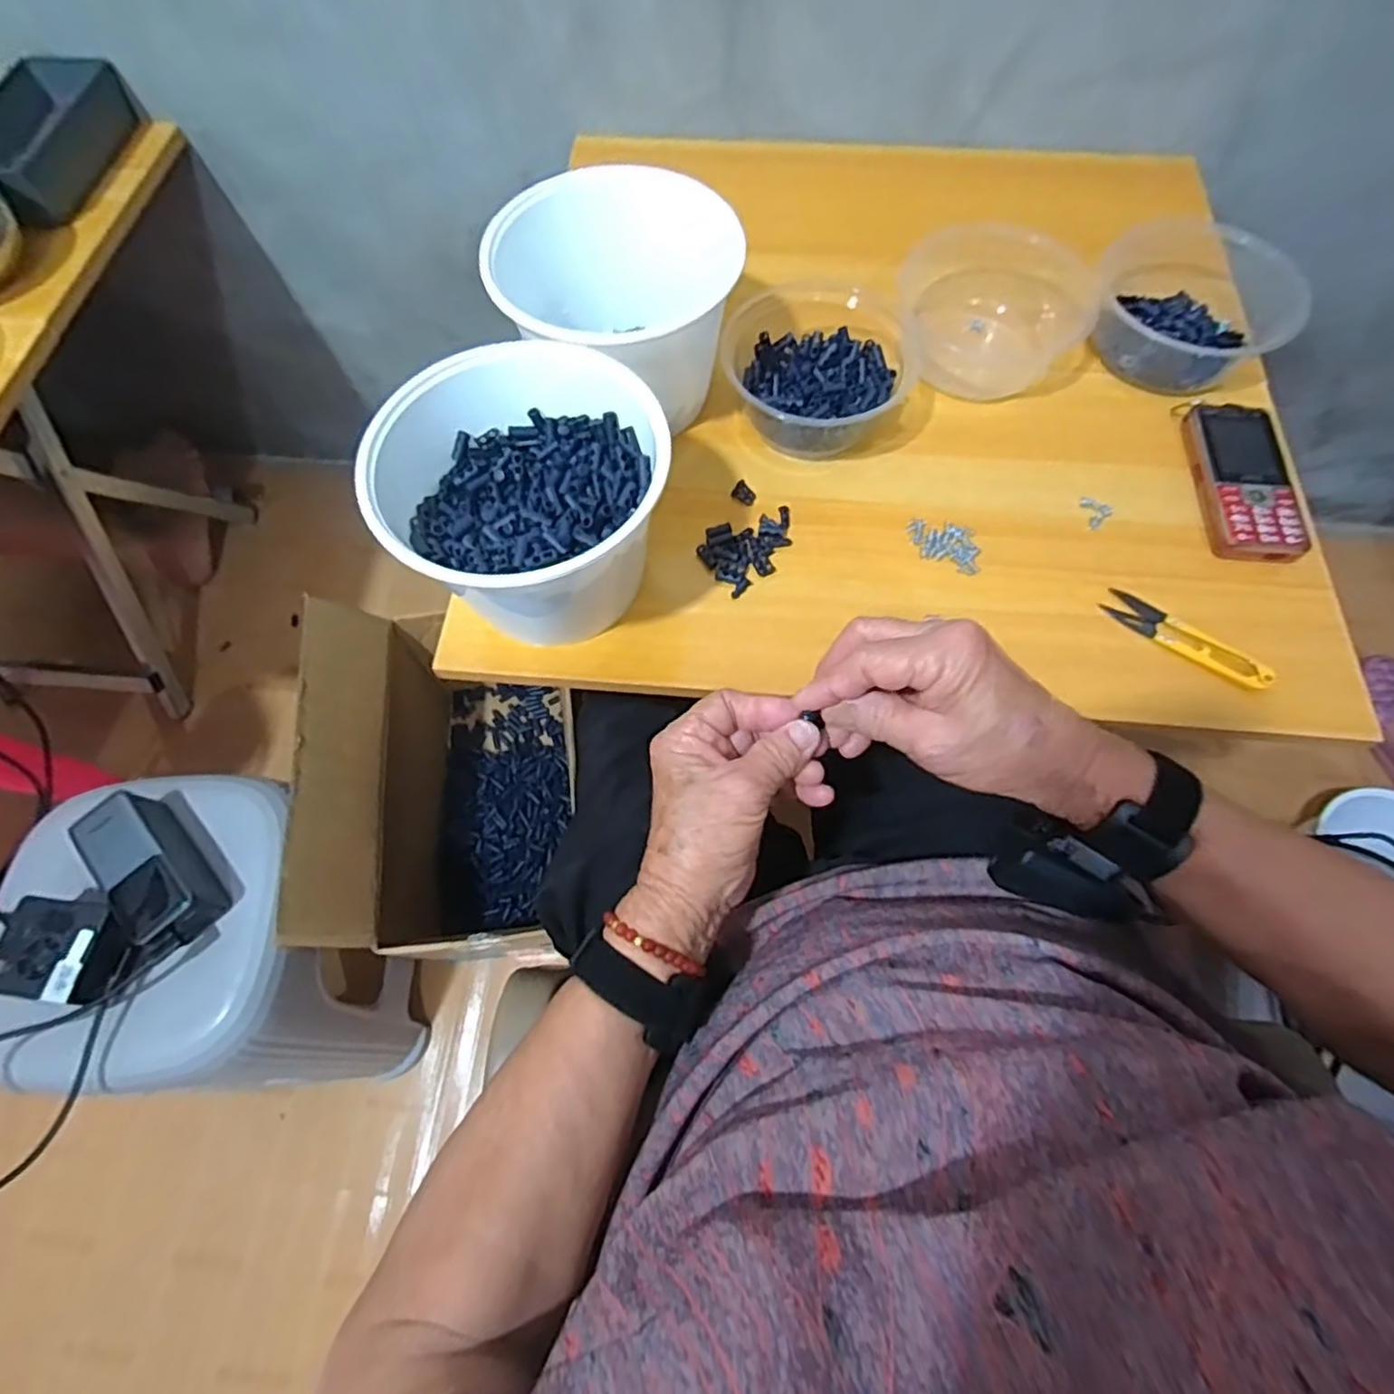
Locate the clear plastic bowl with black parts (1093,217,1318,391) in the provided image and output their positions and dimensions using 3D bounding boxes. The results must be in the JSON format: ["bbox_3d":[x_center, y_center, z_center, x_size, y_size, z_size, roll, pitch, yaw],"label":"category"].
[{"bbox_3d":[0.386,-0.311,0.534,0.151,0.057,0.128,-23,69,-9],"label":"clear plastic bowl with black parts"}]

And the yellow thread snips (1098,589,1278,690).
[{"bbox_3d":[0.318,-0.038,0.444,0.104,0.010,0.023,36,72,15],"label":"yellow thread snips"}]

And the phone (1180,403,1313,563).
[{"bbox_3d":[0.389,-0.155,0.485,0.059,0.022,0.132,3,67,2],"label":"phone"}]

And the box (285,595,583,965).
[{"bbox_3d":[-0.285,0.104,0.787,0.198,0.294,0.361,-6,67,-2],"label":"box"}]

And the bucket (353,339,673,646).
[{"bbox_3d":[-0.101,-0.115,0.426,0.159,0.116,0.145,0,67,1],"label":"bucket"}]

